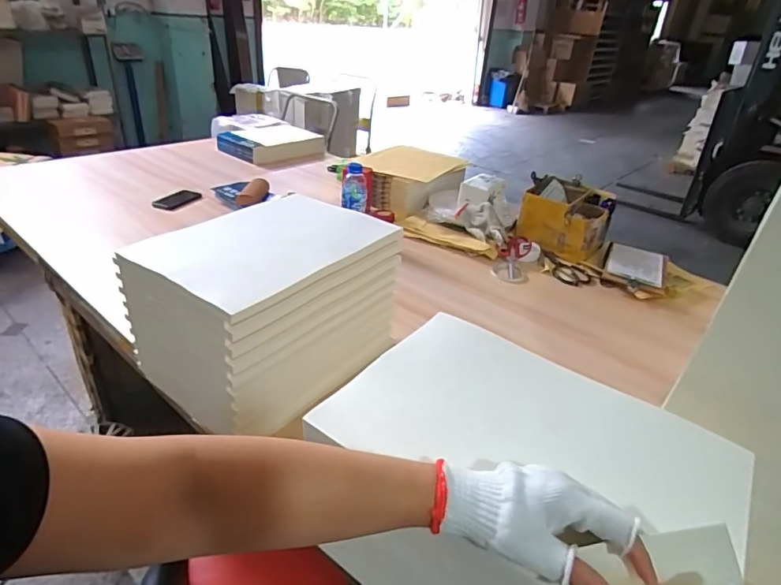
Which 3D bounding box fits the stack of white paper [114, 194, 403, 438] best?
[{"bbox_3d":[-0.199,-0.002,0.814,0.270,0.204,0.364,24,36,28],"label":"stack of white paper"}]

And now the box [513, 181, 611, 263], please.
[{"bbox_3d":[0.511,-0.210,1.382,0.223,0.133,0.217,27,38,33],"label":"box"}]

